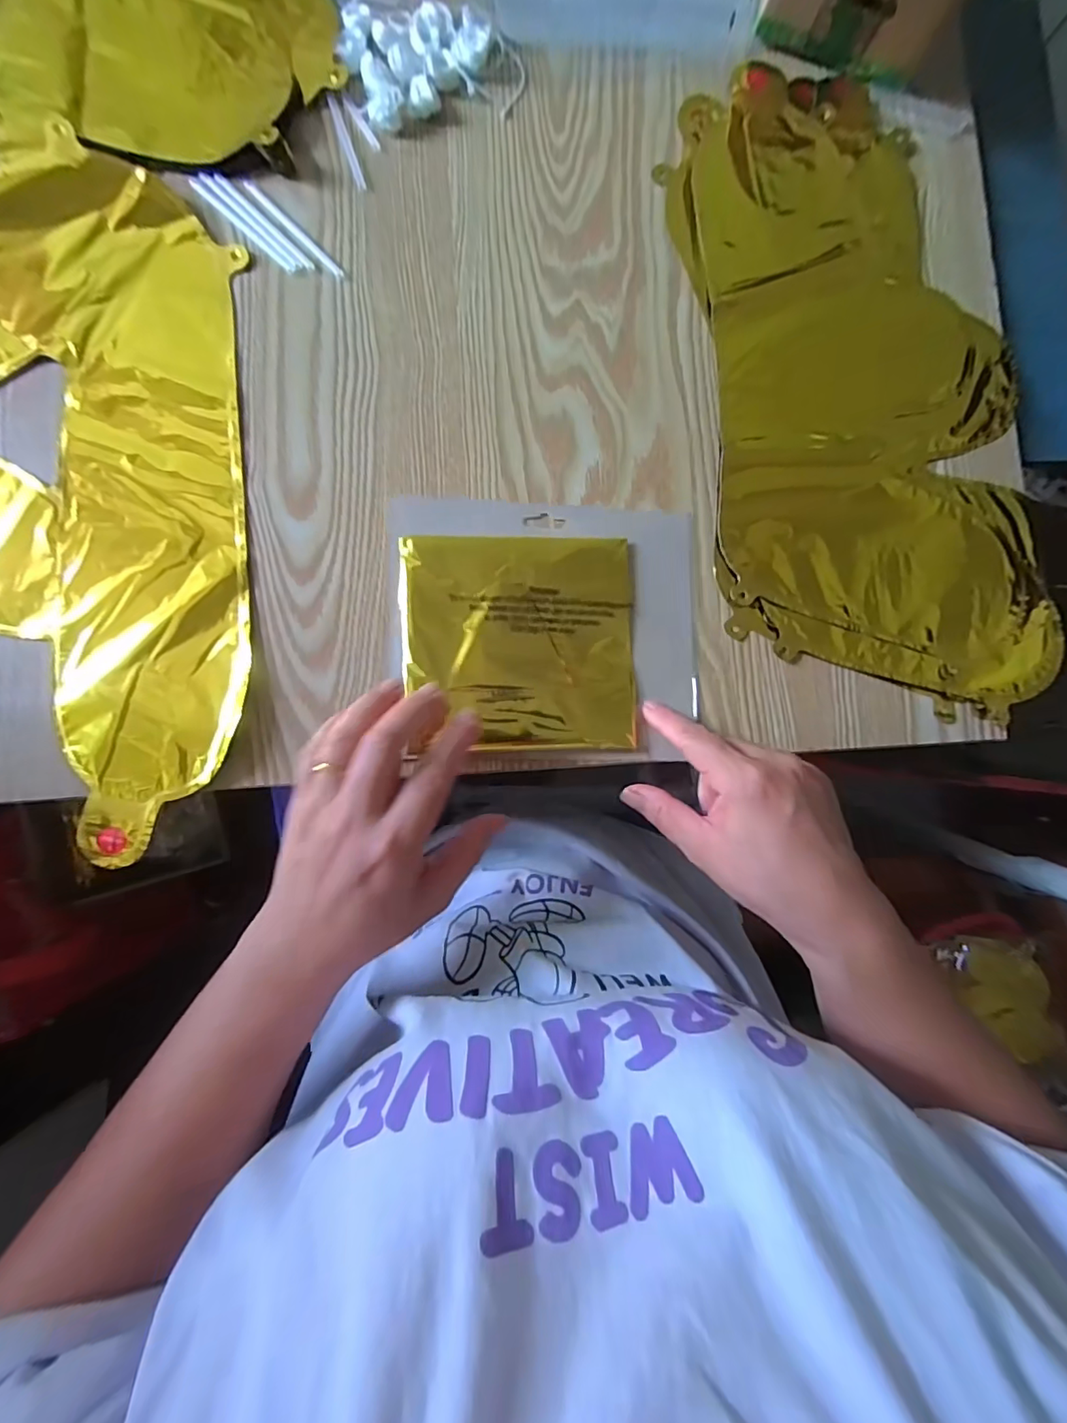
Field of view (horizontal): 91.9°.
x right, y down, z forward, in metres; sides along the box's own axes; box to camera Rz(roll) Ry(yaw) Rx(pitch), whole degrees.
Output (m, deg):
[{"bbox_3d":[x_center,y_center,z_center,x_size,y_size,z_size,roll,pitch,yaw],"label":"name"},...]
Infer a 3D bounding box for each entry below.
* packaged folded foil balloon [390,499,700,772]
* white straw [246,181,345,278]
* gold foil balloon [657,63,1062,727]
[{"bbox_3d":[0.011,-0.051,0.323,0.188,0.012,0.166,-1,85,-6],"label":"packaged folded foil balloon"},{"bbox_3d":[-0.153,-0.309,0.330,0.082,0.004,0.006,44,82,-1],"label":"white straw"},{"bbox_3d":[0.225,-0.225,0.357,0.227,0.007,0.447,-6,85,-6],"label":"gold foil balloon"}]

